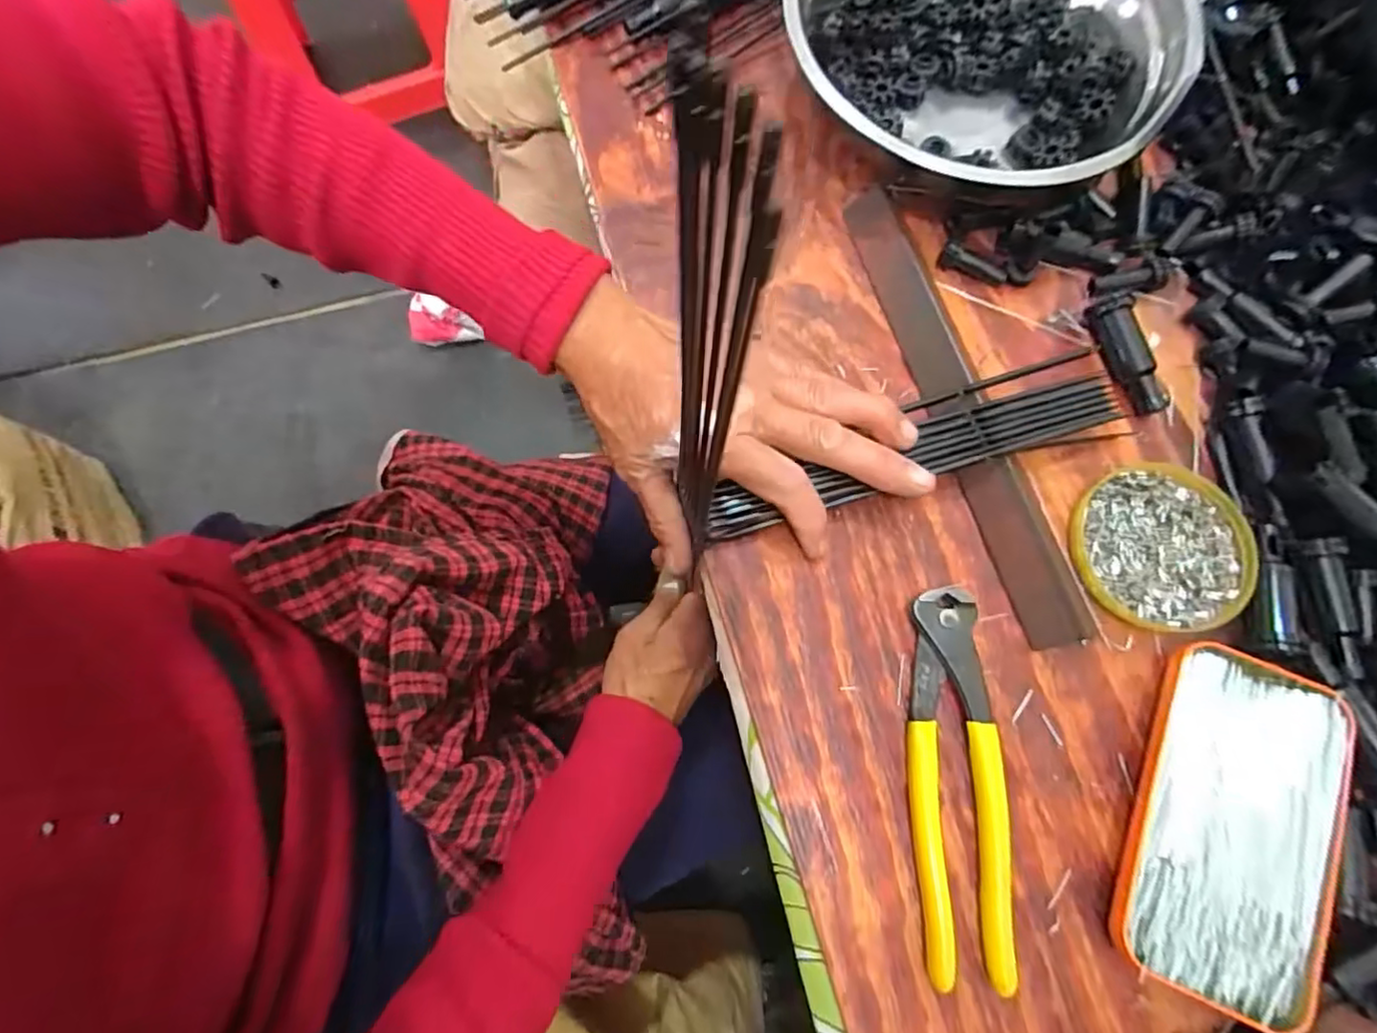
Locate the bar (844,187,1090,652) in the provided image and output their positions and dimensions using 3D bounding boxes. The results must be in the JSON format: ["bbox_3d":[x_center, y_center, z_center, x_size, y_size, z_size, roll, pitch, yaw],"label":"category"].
[{"bbox_3d":[0.140,-0.062,0.335,0.031,0.016,0.267,-16,77,-3],"label":"bar"}]

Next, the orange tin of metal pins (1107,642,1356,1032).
[{"bbox_3d":[0.239,0.134,0.277,0.073,0.019,0.144,24,76,6],"label":"orange tin of metal pins"}]

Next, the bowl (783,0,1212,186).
[{"bbox_3d":[0.161,-0.273,0.369,0.199,0.052,0.218,0,75,-1],"label":"bowl"}]

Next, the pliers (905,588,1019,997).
[{"bbox_3d":[0.122,0.118,0.290,0.040,0.012,0.165,0,75,-1],"label":"pliers"}]

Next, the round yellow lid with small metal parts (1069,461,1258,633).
[{"bbox_3d":[0.238,0.014,0.319,0.085,0.007,0.082,0,75,-1],"label":"round yellow lid with small metal parts"}]

